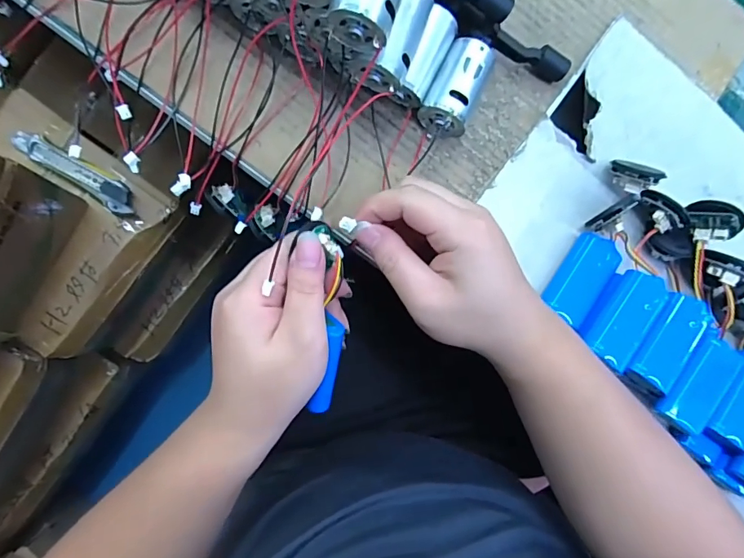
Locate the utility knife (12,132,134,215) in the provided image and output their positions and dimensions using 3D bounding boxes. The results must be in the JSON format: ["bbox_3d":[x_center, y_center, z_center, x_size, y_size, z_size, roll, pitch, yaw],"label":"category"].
[{"bbox_3d":[-0.344,-0.126,0.534,0.141,0.024,0.034,34,82,-5],"label":"utility knife"}]

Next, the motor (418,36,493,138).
[{"bbox_3d":[0.060,-0.135,0.316,0.031,0.030,0.065,25,96,-6],"label":"motor"}]

